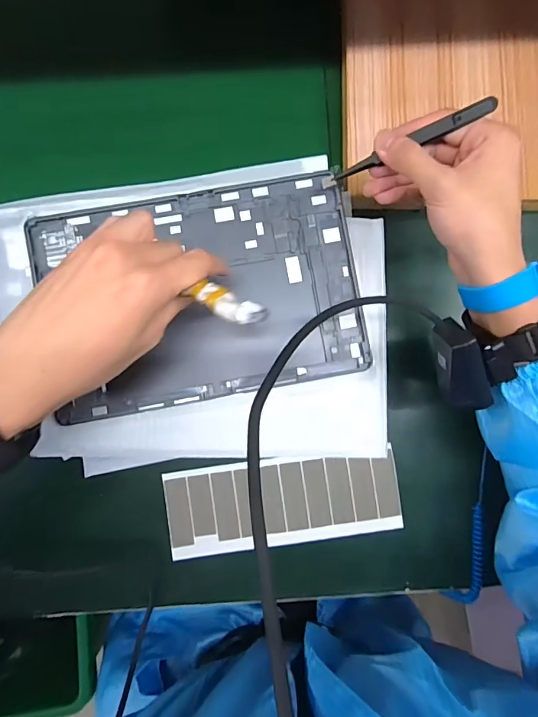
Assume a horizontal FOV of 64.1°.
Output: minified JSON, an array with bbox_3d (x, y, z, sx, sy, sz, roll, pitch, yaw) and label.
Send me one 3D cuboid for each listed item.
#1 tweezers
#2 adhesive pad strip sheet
[{"bbox_3d":[0.097,-0.151,0.299,0.111,0.007,0.010,-15,86,26],"label":"tweezers"},{"bbox_3d":[0.014,0.136,0.410,0.219,0.008,0.080,-7,86,-2],"label":"adhesive pad strip sheet"}]

